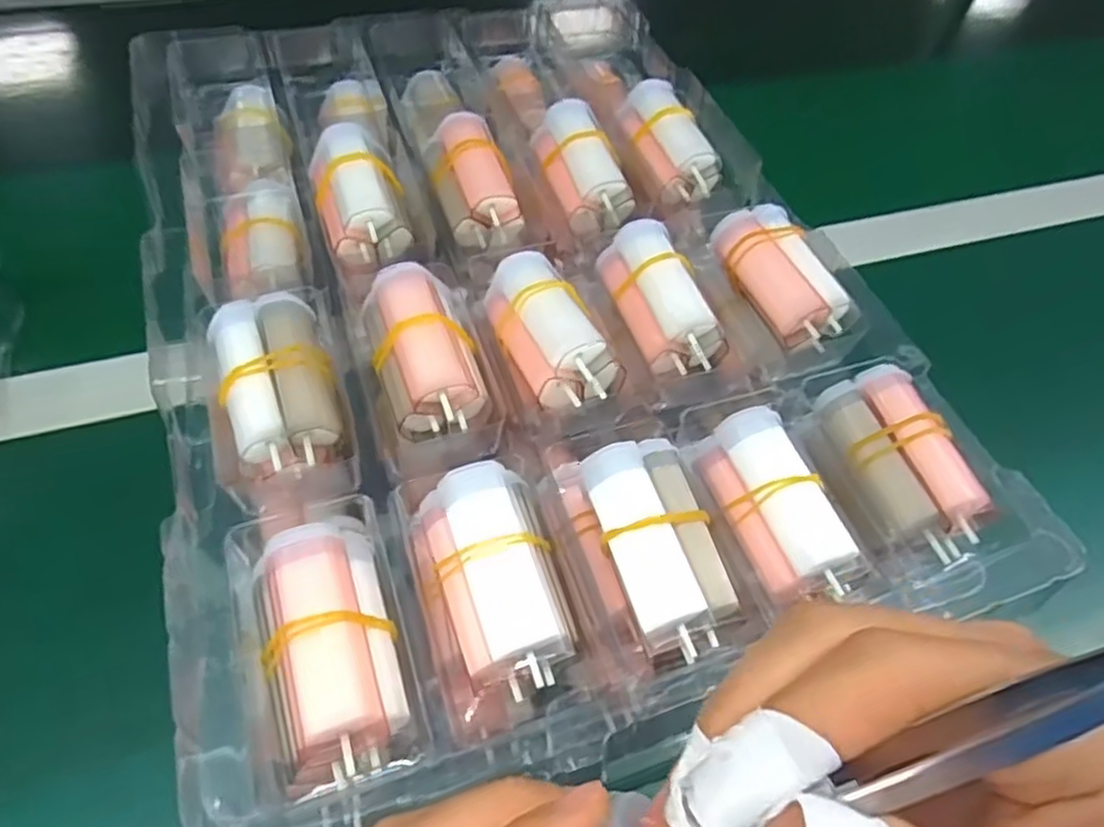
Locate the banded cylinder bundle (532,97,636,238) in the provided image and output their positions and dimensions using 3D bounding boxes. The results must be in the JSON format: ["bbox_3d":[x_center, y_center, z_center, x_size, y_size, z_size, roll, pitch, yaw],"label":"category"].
[{"bbox_3d":[0.013,-0.120,0.349,0.029,0.027,0.067,-16,57,-16],"label":"banded cylinder bundle"}]

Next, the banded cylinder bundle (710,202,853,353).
[{"bbox_3d":[0.097,-0.060,0.311,0.033,0.020,0.064,-21,59,-19],"label":"banded cylinder bundle"}]

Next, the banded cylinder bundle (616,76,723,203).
[{"bbox_3d":[0.057,-0.137,0.362,0.029,0.021,0.067,-19,71,-18],"label":"banded cylinder bundle"}]

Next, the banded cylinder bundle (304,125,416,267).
[{"bbox_3d":[-0.086,-0.099,0.324,0.036,0.025,0.064,-17,58,-17],"label":"banded cylinder bundle"}]

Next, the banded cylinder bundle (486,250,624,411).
[{"bbox_3d":[-0.003,-0.033,0.278,0.034,0.025,0.068,-19,58,-18],"label":"banded cylinder bundle"}]

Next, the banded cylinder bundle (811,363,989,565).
[{"bbox_3d":[0.123,0.016,0.258,0.033,0.021,0.069,-13,56,-14],"label":"banded cylinder bundle"}]

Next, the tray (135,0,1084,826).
[{"bbox_3d":[-0.023,-0.057,0.333,0.284,0.076,0.393,-14,57,-15],"label":"tray"}]

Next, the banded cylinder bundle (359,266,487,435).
[{"bbox_3d":[-0.048,-0.025,0.274,0.038,0.024,0.066,-16,57,-16],"label":"banded cylinder bundle"}]

